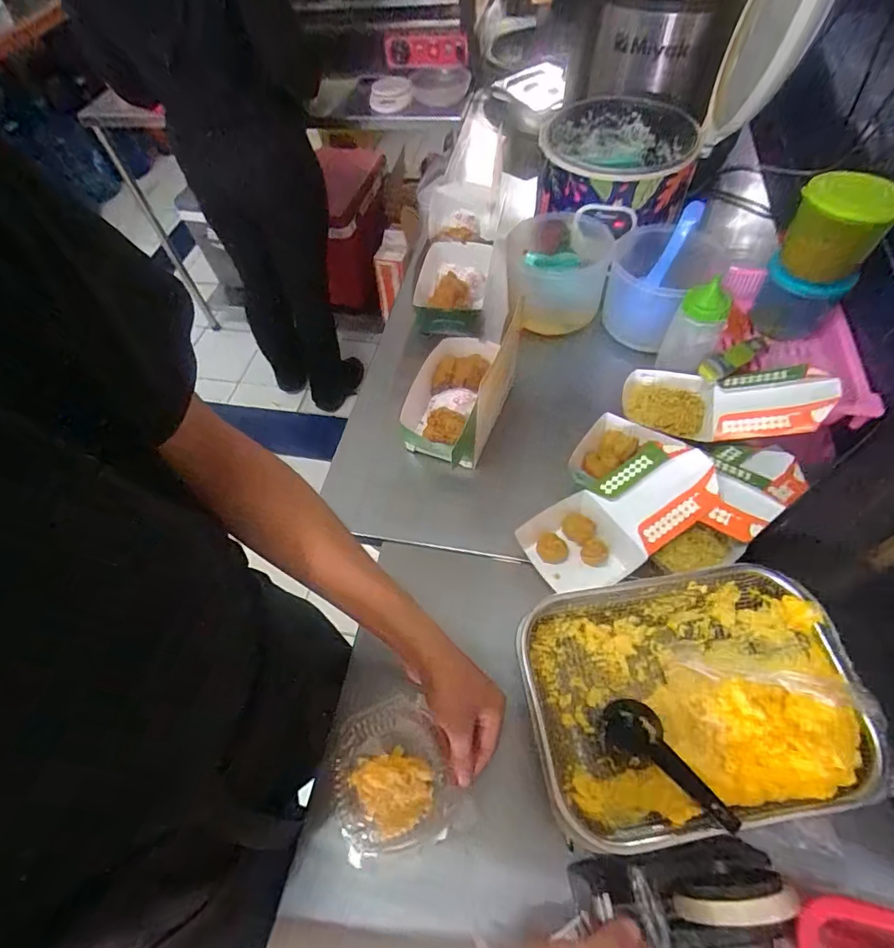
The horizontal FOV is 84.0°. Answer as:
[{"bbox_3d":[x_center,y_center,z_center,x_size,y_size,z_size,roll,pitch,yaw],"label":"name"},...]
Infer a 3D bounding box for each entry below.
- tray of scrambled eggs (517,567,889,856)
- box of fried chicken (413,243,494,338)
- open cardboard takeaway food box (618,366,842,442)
[{"bbox_3d":[0.230,0.208,0.475,0.293,0.076,0.210,-10,57,-2],"label":"tray of scrambled eggs"},{"bbox_3d":[0.008,-0.322,0.861,0.120,0.050,0.180,5,58,8],"label":"box of fried chicken"},{"bbox_3d":[0.363,-0.097,0.666,0.243,0.050,0.098,10,54,43],"label":"open cardboard takeaway food box"}]

